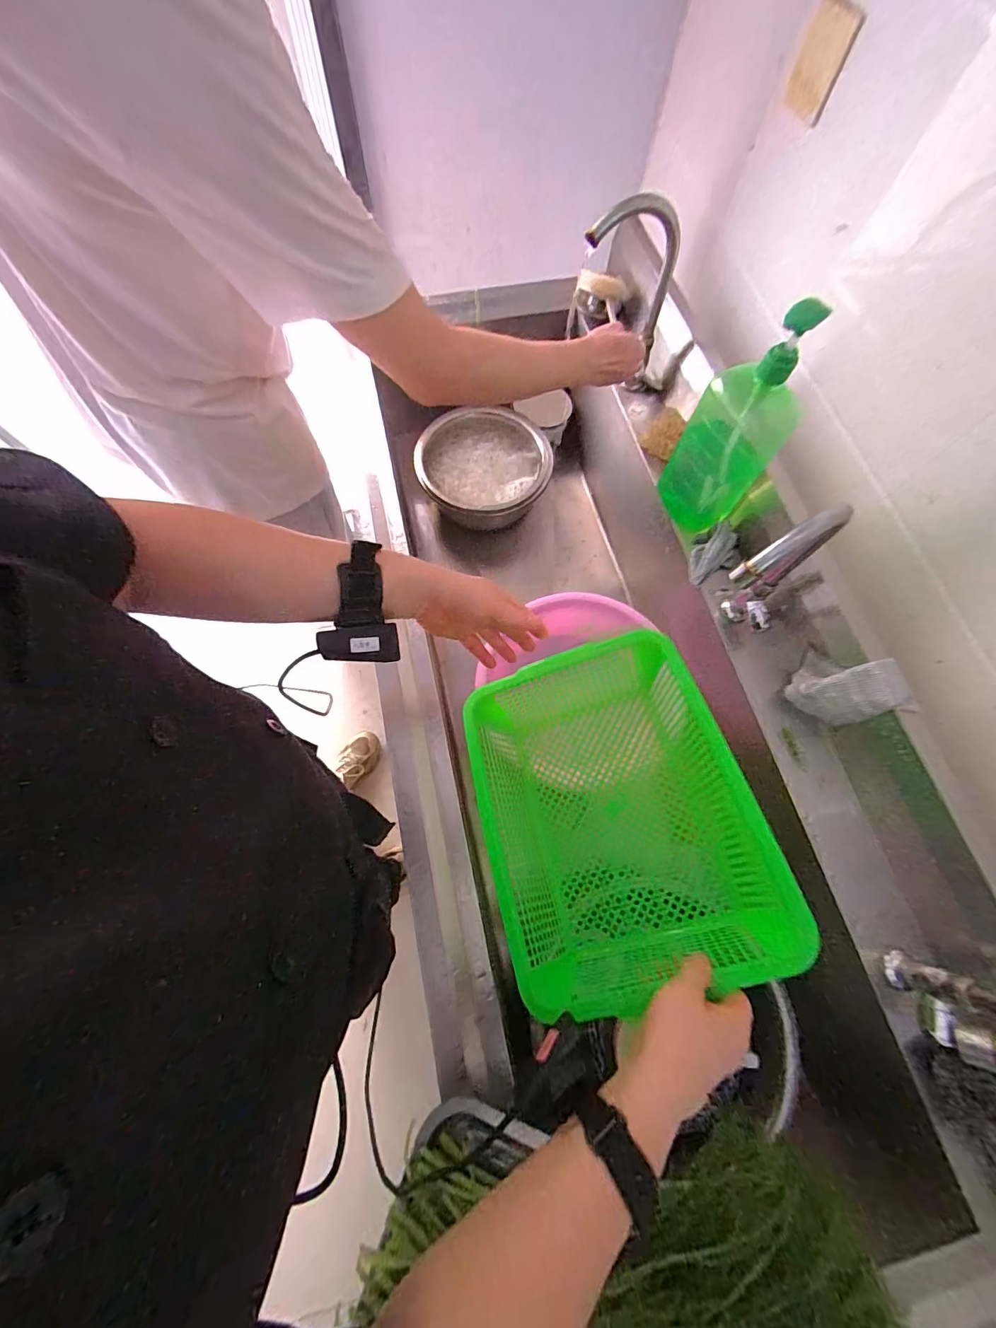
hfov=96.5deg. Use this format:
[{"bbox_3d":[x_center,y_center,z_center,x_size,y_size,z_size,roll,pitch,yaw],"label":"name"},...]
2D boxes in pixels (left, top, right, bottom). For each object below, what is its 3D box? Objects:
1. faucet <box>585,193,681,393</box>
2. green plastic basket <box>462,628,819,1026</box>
[{"bbox_3d":[0.187,-0.535,0.669,0.148,0.239,0.046,-12,71,-6],"label":"faucet"},{"bbox_3d":[0.137,0.173,0.529,0.300,0.125,0.385,-30,64,19],"label":"green plastic basket"}]

